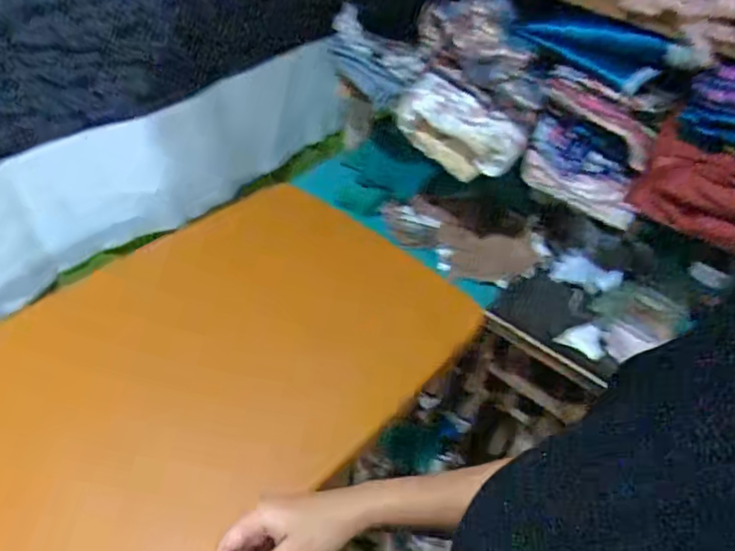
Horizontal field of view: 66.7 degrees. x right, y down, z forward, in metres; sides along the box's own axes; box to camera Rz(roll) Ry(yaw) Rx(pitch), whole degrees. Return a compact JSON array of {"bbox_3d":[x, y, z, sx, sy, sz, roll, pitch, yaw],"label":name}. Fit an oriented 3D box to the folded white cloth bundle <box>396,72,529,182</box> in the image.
[{"bbox_3d":[0.135,-0.225,0.893,0.215,0.125,0.075,36,53,26],"label":"folded white cloth bundle"}]

